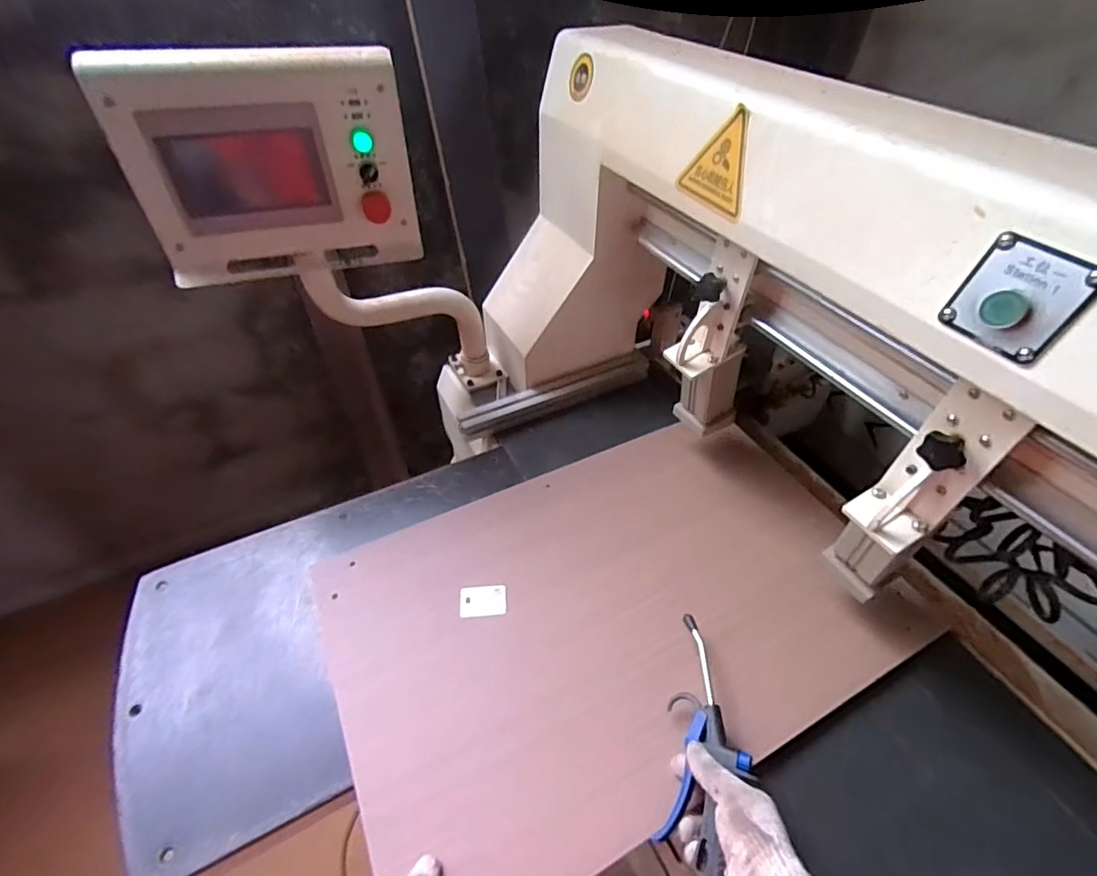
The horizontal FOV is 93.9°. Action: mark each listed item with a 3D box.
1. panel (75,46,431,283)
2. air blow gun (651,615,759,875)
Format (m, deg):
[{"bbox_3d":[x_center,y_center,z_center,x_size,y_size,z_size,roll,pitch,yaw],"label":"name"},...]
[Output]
[{"bbox_3d":[-0.369,-0.364,0.707,0.352,0.267,0.078,-14,49,-14],"label":"panel"},{"bbox_3d":[0.164,0.363,0.533,0.086,0.044,0.298,5,51,7],"label":"air blow gun"}]

